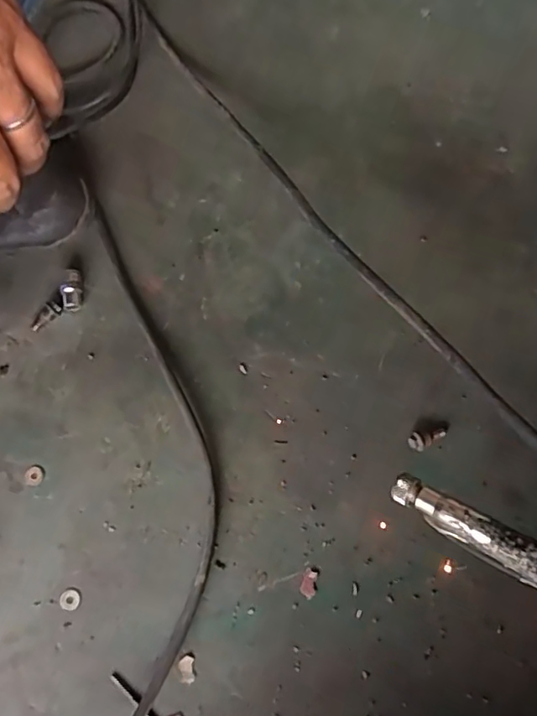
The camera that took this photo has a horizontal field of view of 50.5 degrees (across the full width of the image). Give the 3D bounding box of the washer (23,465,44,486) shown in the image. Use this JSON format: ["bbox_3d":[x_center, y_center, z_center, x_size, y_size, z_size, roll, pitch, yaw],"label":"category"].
[{"bbox_3d":[-0.227,0.114,0.550,0.019,0.004,0.019,0,76,1],"label":"washer"}]

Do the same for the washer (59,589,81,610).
[{"bbox_3d":[-0.183,0.222,0.522,0.019,0.004,0.018,0,76,1],"label":"washer"}]

